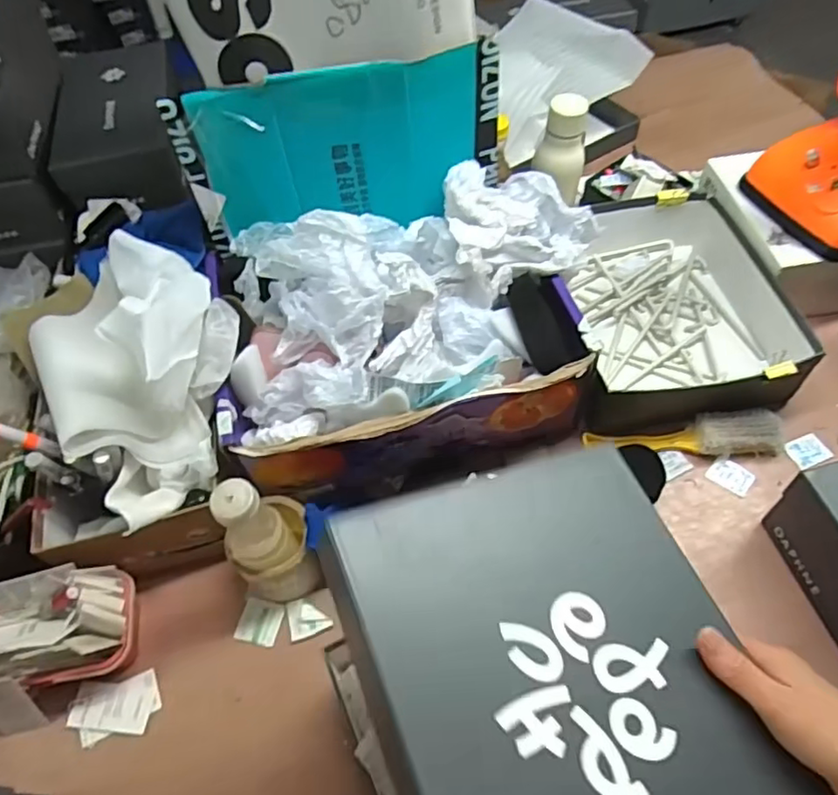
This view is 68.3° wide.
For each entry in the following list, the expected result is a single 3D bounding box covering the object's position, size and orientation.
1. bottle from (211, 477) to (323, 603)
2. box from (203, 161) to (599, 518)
[{"bbox_3d":[-0.154,0.142,0.621,0.079,0.187,0.071,-18,56,-7],"label":"bottle"},{"bbox_3d":[-0.011,-0.081,0.717,0.408,0.230,0.288,-10,55,-2],"label":"box"}]

